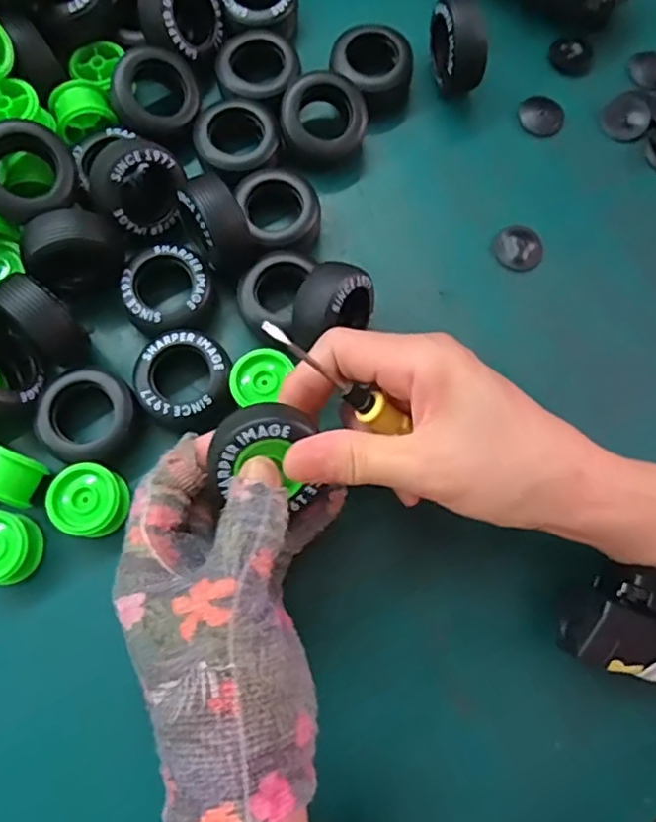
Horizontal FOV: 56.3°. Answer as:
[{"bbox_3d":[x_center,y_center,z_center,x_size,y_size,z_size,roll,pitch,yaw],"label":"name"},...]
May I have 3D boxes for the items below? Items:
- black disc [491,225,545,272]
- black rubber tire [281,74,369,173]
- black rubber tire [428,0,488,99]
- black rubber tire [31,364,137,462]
[{"bbox_3d":[0.110,-0.094,0.353,0.029,0.004,0.028,0,77,-2],"label":"black disc"},{"bbox_3d":[-0.002,-0.167,0.355,0.048,0.027,0.045,0,89,-6],"label":"black rubber tire"},{"bbox_3d":[0.076,-0.210,0.358,0.022,0.049,0.042,-11,77,-4],"label":"black rubber tire"},{"bbox_3d":[-0.121,0.002,0.313,0.047,0.023,0.043,0,77,-2],"label":"black rubber tire"}]

